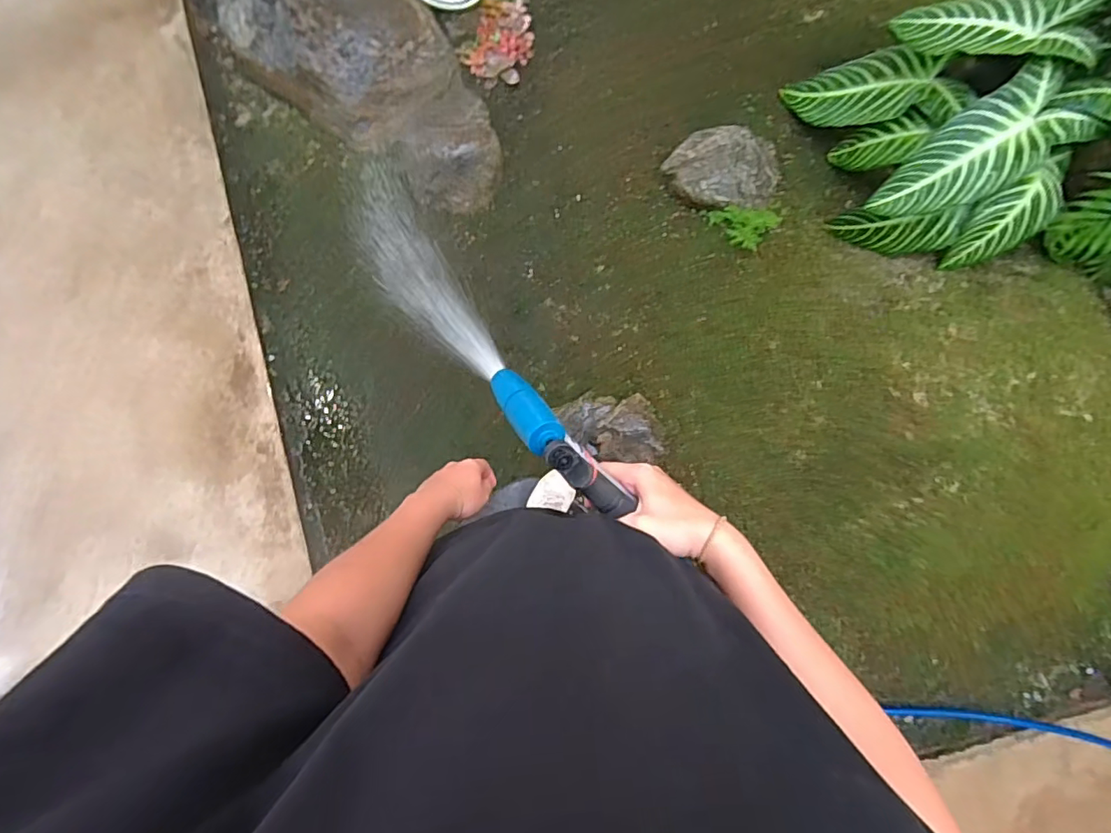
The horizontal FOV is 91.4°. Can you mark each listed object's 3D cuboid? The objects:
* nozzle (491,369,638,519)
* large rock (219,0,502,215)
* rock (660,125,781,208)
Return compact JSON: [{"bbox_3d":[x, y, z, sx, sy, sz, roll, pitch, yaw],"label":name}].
[{"bbox_3d":[-0.007,0.013,0.424,0.029,0.065,0.163,-43,66,0],"label":"nozzle"},{"bbox_3d":[-0.429,-0.830,1.245,0.788,0.157,0.357,37,86,3],"label":"large rock"},{"bbox_3d":[0.378,-0.554,1.223,0.258,0.094,0.176,7,85,1],"label":"rock"}]

